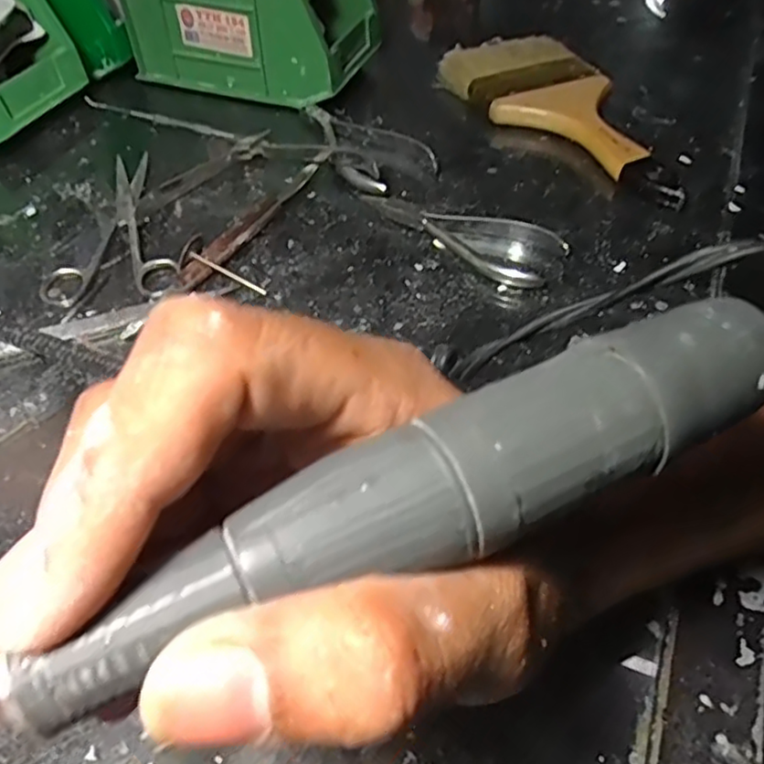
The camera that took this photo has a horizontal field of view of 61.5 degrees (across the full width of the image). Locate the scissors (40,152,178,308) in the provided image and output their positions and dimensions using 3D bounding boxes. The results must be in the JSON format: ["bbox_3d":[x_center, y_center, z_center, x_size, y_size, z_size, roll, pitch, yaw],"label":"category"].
[{"bbox_3d":[-0.164,-0.091,0.374,0.069,0.010,0.138,-16,51,-14],"label":"scissors"}]

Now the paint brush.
[{"bbox_3d":[0.136,-0.191,0.456,0.096,0.024,0.227,-22,52,-18],"label":"paint brush"}]

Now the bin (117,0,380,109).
[{"bbox_3d":[-0.097,-0.279,0.490,0.170,0.086,0.095,16,51,14],"label":"bin"}]

